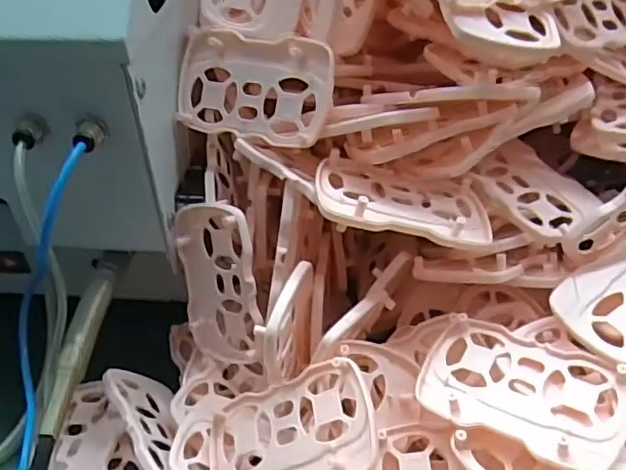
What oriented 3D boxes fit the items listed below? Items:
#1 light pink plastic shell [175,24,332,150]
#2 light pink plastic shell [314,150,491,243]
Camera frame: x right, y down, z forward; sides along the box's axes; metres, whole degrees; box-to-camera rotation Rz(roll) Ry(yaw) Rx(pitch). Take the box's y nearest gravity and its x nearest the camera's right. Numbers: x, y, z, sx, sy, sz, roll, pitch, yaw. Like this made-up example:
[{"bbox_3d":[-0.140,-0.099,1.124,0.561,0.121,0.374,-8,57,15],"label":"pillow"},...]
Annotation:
[{"bbox_3d":[-0.033,-0.078,0.320,0.089,0.053,0.008,15,9,22],"label":"light pink plastic shell"},{"bbox_3d":[0.045,-0.016,0.305,0.087,0.015,0.057,11,33,-8],"label":"light pink plastic shell"}]

